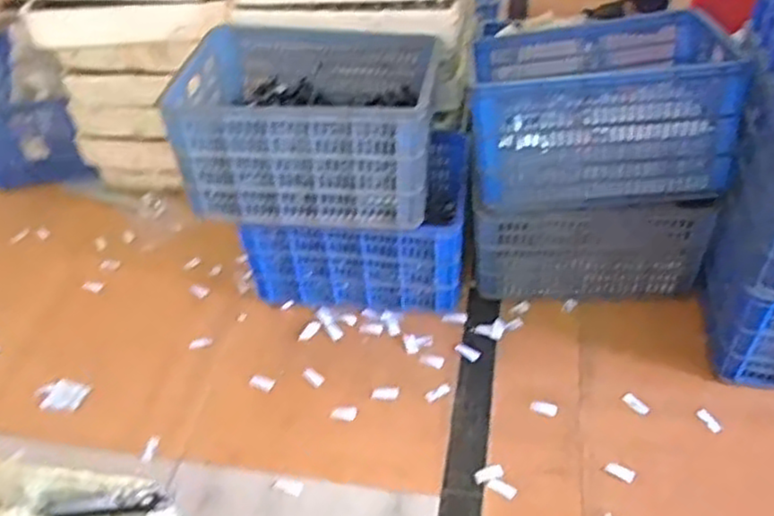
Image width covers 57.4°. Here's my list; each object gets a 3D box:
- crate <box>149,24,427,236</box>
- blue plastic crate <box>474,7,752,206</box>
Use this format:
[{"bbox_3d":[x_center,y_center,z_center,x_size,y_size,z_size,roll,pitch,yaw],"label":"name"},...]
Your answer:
[{"bbox_3d":[-0.151,-0.268,1.401,0.477,0.241,0.326,1,44,6],"label":"crate"},{"bbox_3d":[0.405,-0.308,1.385,0.465,0.251,0.333,4,44,8],"label":"blue plastic crate"}]

